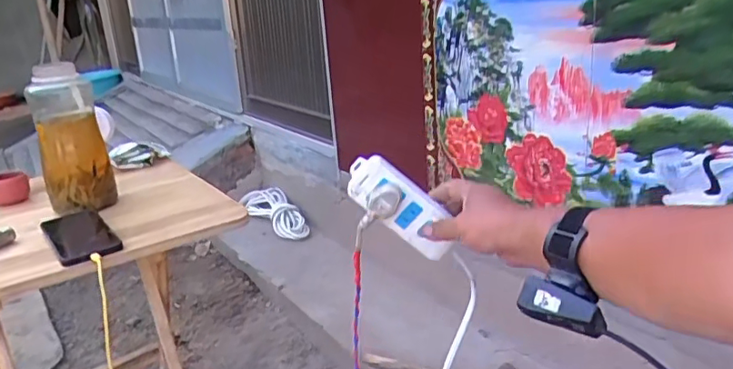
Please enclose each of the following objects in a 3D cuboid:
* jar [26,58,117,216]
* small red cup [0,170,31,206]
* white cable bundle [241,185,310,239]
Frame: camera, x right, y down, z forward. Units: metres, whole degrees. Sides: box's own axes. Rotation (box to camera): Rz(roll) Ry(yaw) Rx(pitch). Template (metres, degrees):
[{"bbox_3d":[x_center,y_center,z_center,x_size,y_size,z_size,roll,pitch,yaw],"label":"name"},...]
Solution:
[{"bbox_3d":[-0.483,-0.078,0.909,0.098,0.224,0.094,-14,21,-26],"label":"jar"},{"bbox_3d":[-0.629,0.004,0.980,0.065,0.050,0.053,-18,23,-36],"label":"small red cup"},{"bbox_3d":[-0.319,0.092,1.912,0.136,0.079,0.374,-14,21,-26],"label":"white cable bundle"}]

